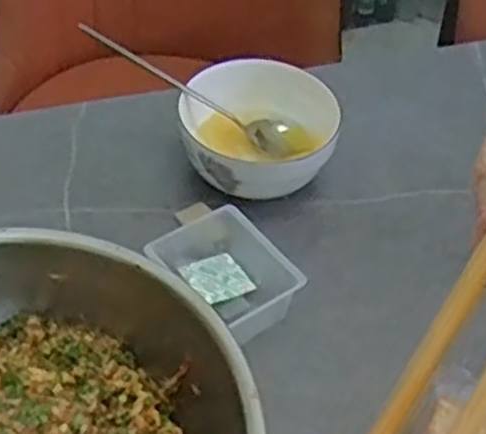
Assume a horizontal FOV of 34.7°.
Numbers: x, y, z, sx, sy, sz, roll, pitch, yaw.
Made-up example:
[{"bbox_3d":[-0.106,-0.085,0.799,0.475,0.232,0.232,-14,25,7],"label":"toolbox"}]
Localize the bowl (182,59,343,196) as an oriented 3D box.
[{"bbox_3d":[0.010,-0.066,0.635,0.129,0.065,0.119,9,46,3],"label":"bowl"}]

